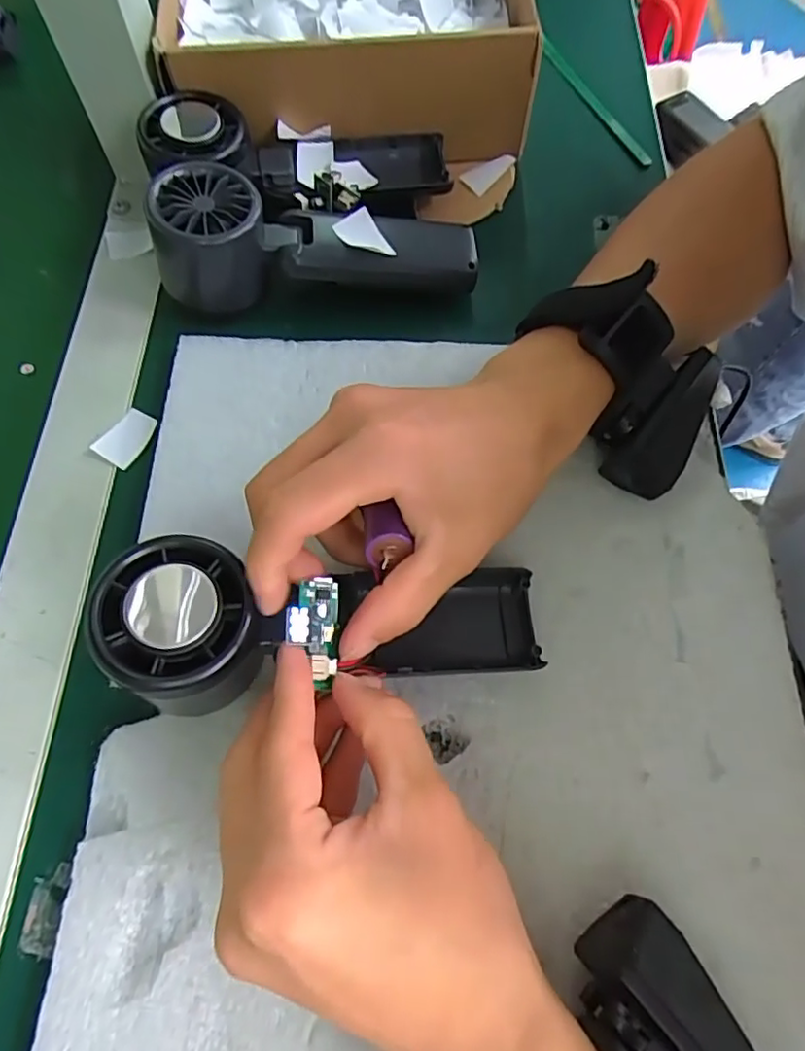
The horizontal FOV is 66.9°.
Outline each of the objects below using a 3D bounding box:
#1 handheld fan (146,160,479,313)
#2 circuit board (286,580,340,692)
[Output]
[{"bbox_3d":[-0.042,-0.146,0.310,0.160,0.053,0.049,-1,67,-1],"label":"handheld fan"},{"bbox_3d":[-0.032,0.036,0.213,0.008,0.023,0.038,-21,60,28],"label":"circuit board"}]

